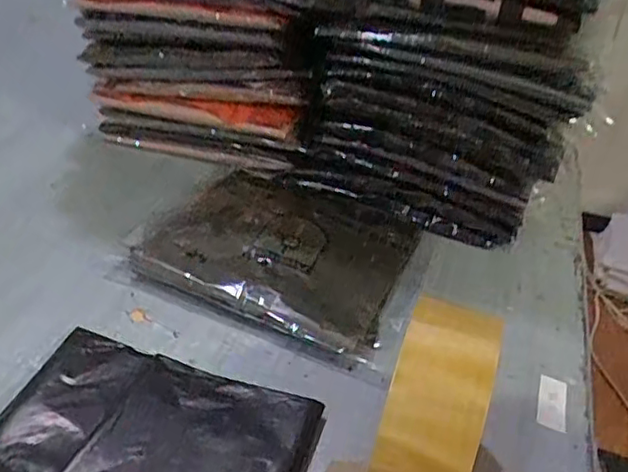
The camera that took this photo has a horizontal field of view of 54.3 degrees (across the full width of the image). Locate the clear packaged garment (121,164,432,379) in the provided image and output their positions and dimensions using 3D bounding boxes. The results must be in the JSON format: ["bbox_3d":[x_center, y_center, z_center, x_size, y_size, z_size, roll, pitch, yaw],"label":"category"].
[{"bbox_3d":[-0.032,0.009,0.557,0.226,0.027,0.197,18,36,14],"label":"clear packaged garment"}]

